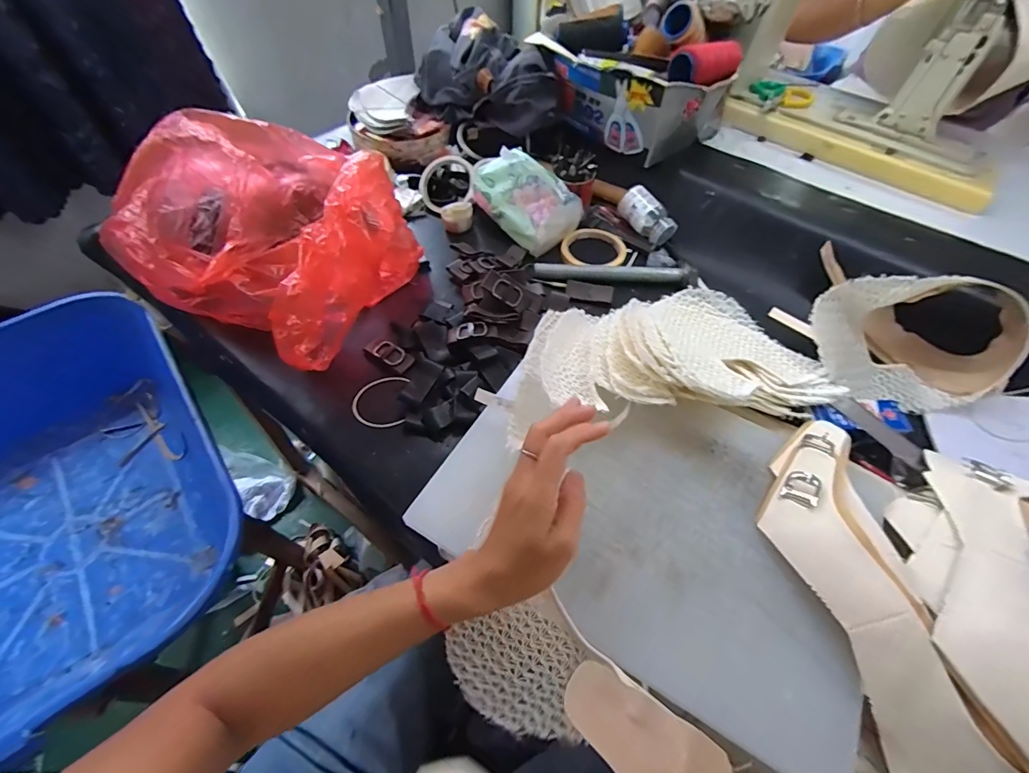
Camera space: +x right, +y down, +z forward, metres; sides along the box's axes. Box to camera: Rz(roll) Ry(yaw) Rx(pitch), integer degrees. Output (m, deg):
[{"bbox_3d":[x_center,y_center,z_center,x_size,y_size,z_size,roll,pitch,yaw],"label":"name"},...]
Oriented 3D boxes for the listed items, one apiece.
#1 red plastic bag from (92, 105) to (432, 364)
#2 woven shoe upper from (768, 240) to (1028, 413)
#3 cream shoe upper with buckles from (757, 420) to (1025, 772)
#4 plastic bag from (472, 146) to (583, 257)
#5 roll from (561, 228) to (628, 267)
[{"bbox_3d":[-0.291,-0.209,0.546,0.350,0.149,0.281,26,58,16],"label":"red plastic bag"},{"bbox_3d":[0.433,-0.058,0.502,0.229,0.107,0.162,33,60,20],"label":"woven shoe upper"},{"bbox_3d":[0.272,0.152,0.351,0.115,0.044,0.291,-1,55,-2],"label":"cream shoe upper with buckles"},{"bbox_3d":[0.018,-0.279,0.648,0.090,0.089,0.141,-34,62,-23],"label":"plastic bag"},{"bbox_3d":[0.118,-0.205,0.655,0.094,0.011,0.094,1,55,-1],"label":"roll"}]

